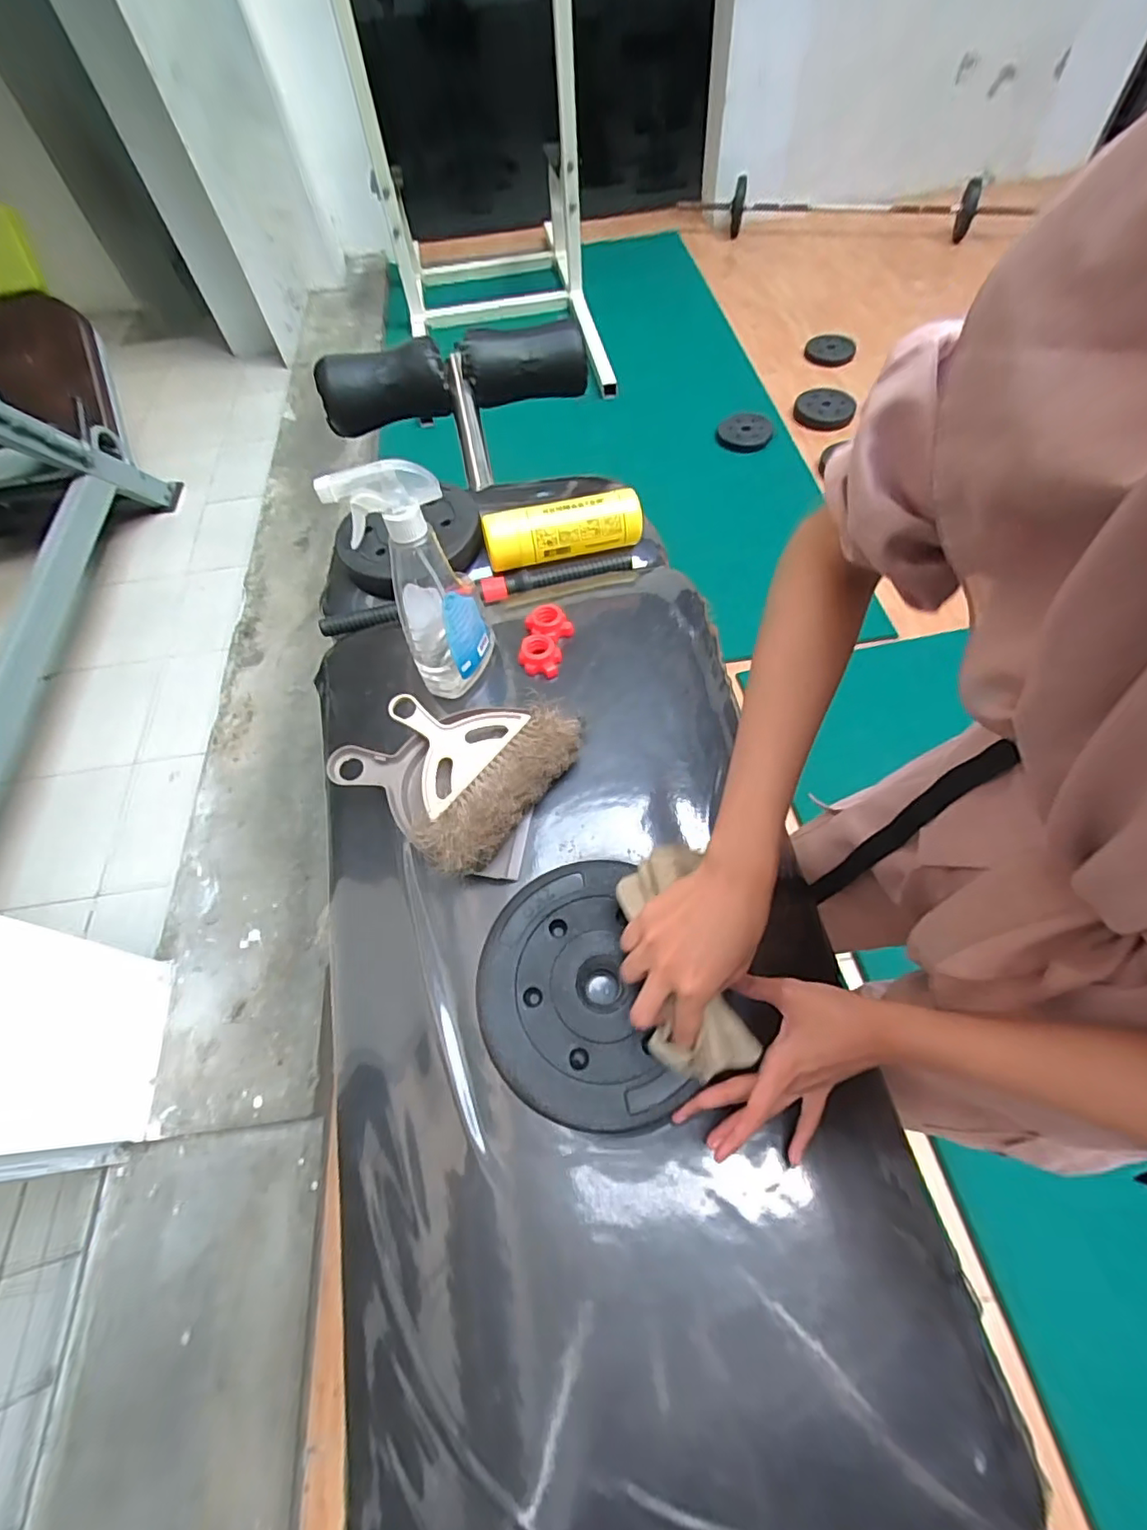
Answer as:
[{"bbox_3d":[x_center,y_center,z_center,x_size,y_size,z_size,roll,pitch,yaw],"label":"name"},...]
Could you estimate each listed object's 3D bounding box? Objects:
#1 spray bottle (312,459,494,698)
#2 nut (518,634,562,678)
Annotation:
[{"bbox_3d":[-0.132,-0.166,0.534,0.073,0.214,0.092,34,67,21],"label":"spray bottle"},{"bbox_3d":[-0.034,-0.116,0.614,0.042,0.023,0.040,-2,59,3],"label":"nut"}]

